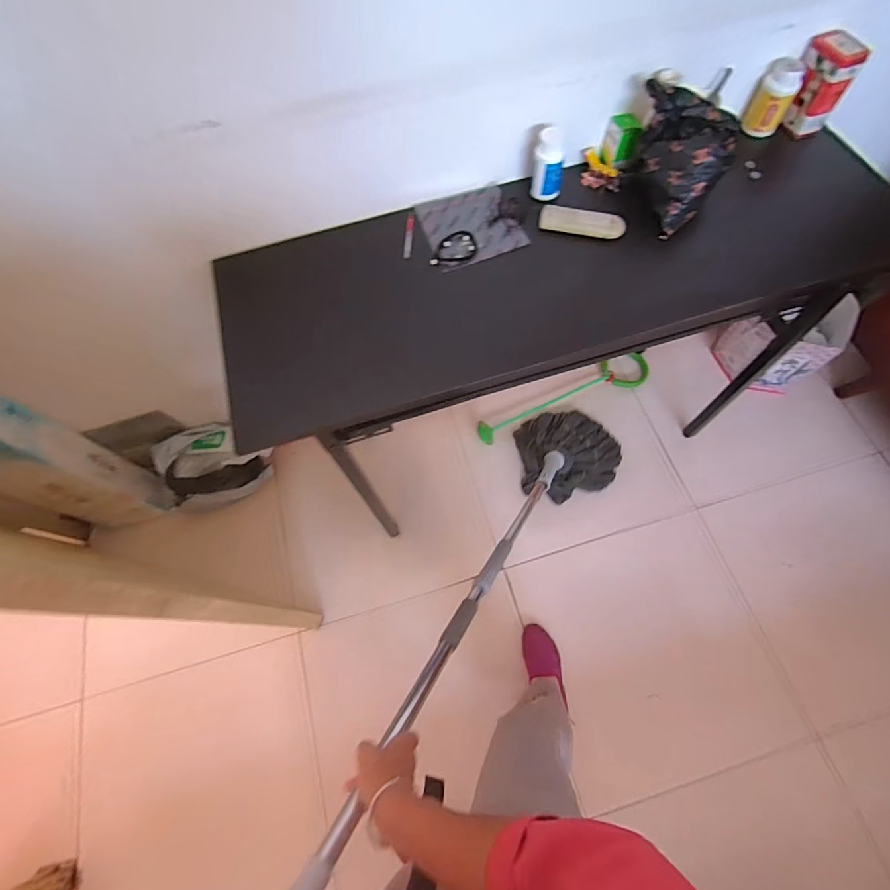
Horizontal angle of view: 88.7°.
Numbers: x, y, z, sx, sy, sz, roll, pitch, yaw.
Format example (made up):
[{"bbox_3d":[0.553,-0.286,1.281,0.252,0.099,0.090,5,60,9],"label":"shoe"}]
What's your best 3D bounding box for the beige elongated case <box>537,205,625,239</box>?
[{"bbox_3d":[0.236,-0.383,0.785,0.142,0.023,0.039,16,68,11],"label":"beige elongated case"}]

